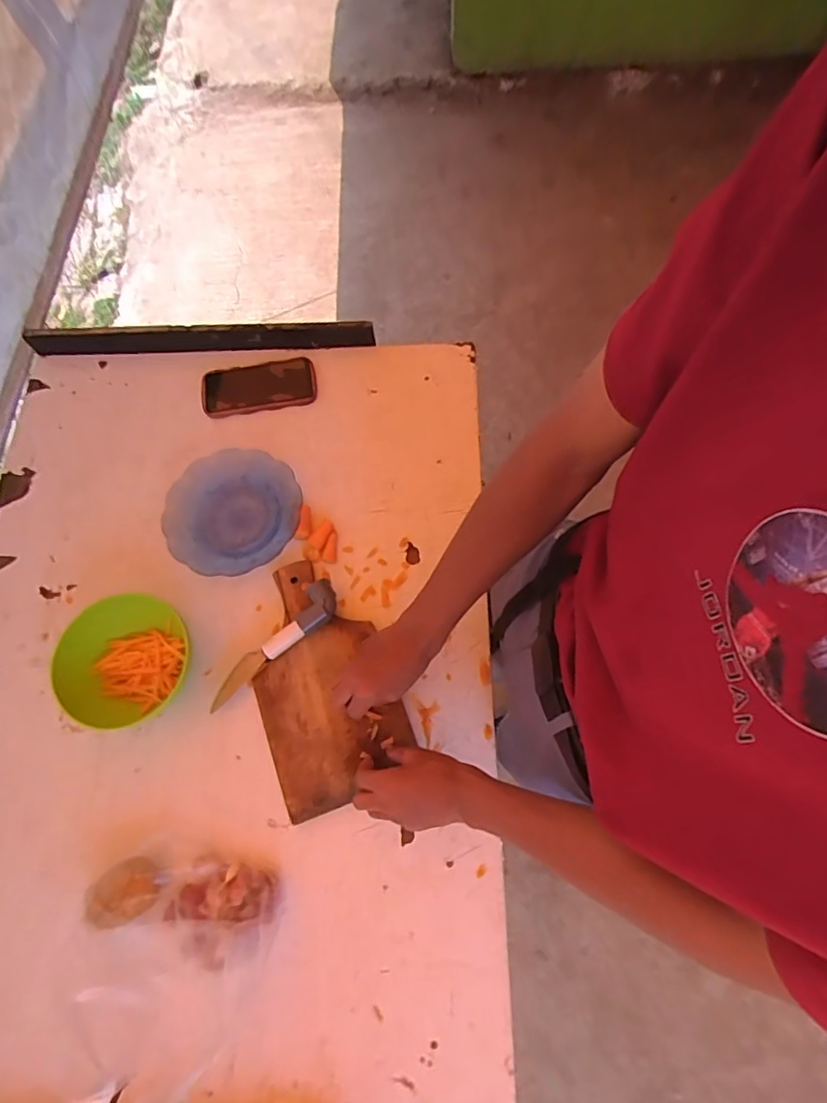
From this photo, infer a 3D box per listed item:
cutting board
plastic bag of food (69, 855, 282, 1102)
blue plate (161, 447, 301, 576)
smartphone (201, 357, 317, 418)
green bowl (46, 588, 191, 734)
[{"bbox_3d":[-0.116,0.151,0.636,0.158,0.021,0.288,-22,75,-4],"label":"cutting board"},{"bbox_3d":[-0.248,0.389,0.506,0.195,0.123,0.159,18,72,9],"label":"plastic bag of food"},{"bbox_3d":[-0.244,-0.055,0.709,0.168,0.039,0.177,-1,70,1],"label":"blue plate"},{"bbox_3d":[-0.240,-0.261,0.800,0.172,0.015,0.090,-10,70,-2],"label":"smartphone"},{"bbox_3d":[-0.342,0.133,0.622,0.138,0.073,0.132,-1,70,1],"label":"green bowl"}]

